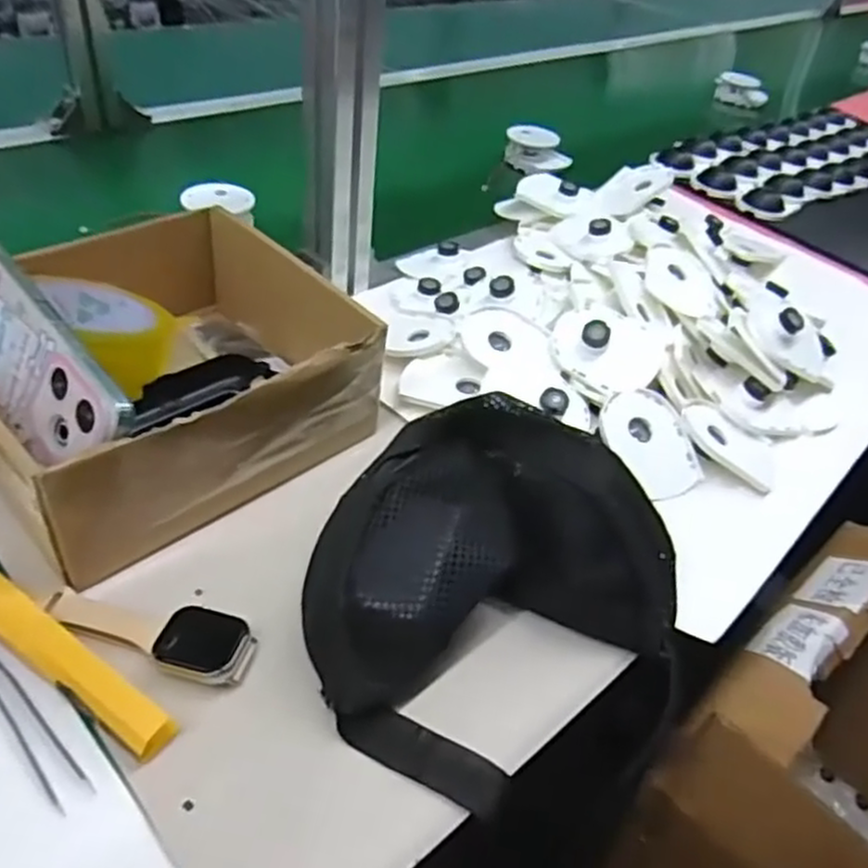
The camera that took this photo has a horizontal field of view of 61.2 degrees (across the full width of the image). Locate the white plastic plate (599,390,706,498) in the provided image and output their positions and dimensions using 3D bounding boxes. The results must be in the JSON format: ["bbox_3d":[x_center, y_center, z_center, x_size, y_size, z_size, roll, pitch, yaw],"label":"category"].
[{"bbox_3d":[0.142,0.006,0.483,0.055,0.006,0.074,-20,76,-18],"label":"white plastic plate"}]

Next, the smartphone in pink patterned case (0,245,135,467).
[{"bbox_3d":[-0.212,-0.040,0.372,0.165,0.068,0.011,44,21,22],"label":"smartphone in pink patterned case"}]

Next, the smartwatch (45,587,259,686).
[{"bbox_3d":[-0.138,0.096,0.356,0.101,0.012,0.035,11,41,4],"label":"smartwatch"}]

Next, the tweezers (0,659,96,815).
[{"bbox_3d":[-0.193,0.116,0.327,0.123,0.015,0.015,32,46,29],"label":"tweezers"}]

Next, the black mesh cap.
[{"bbox_3d":[0.037,0.068,0.355,0.193,0.087,0.173,5,41,-3],"label":"black mesh cap"}]

